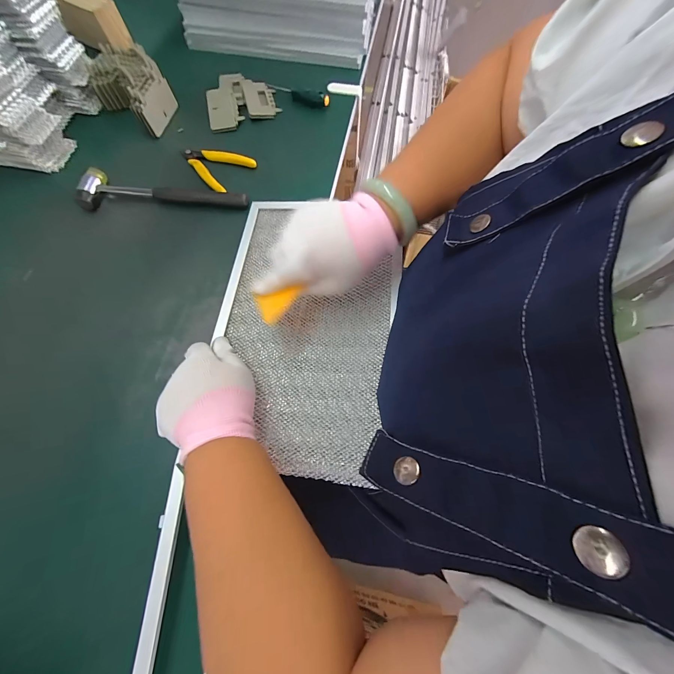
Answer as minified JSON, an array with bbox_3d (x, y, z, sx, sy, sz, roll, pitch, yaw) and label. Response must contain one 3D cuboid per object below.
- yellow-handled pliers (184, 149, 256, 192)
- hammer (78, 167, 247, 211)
[{"bbox_3d":[-0.193,-0.268,0.446,0.105,0.013,0.077,30,72,10],"label":"yellow-handled pliers"},{"bbox_3d":[-0.252,-0.218,0.422,0.236,0.024,0.062,-3,70,-2],"label":"hammer"}]

